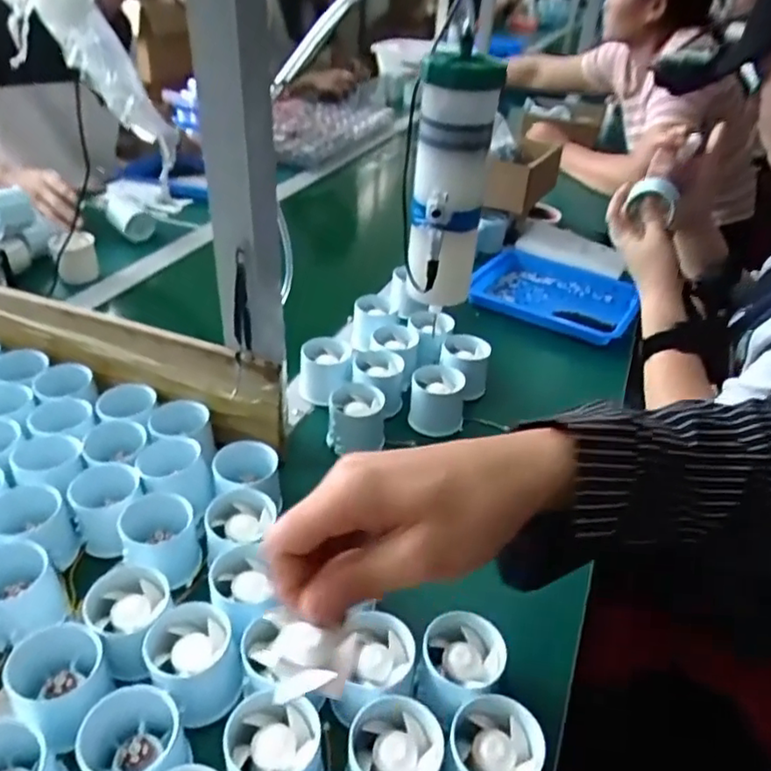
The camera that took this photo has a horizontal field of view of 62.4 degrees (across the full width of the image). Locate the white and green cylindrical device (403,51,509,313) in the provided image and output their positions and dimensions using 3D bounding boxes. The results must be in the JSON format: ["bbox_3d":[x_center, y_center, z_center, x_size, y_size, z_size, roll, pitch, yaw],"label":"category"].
[{"bbox_3d":[0.049,-0.150,0.488,0.056,0.179,0.054,5,36,2],"label":"white and green cylindrical device"}]

